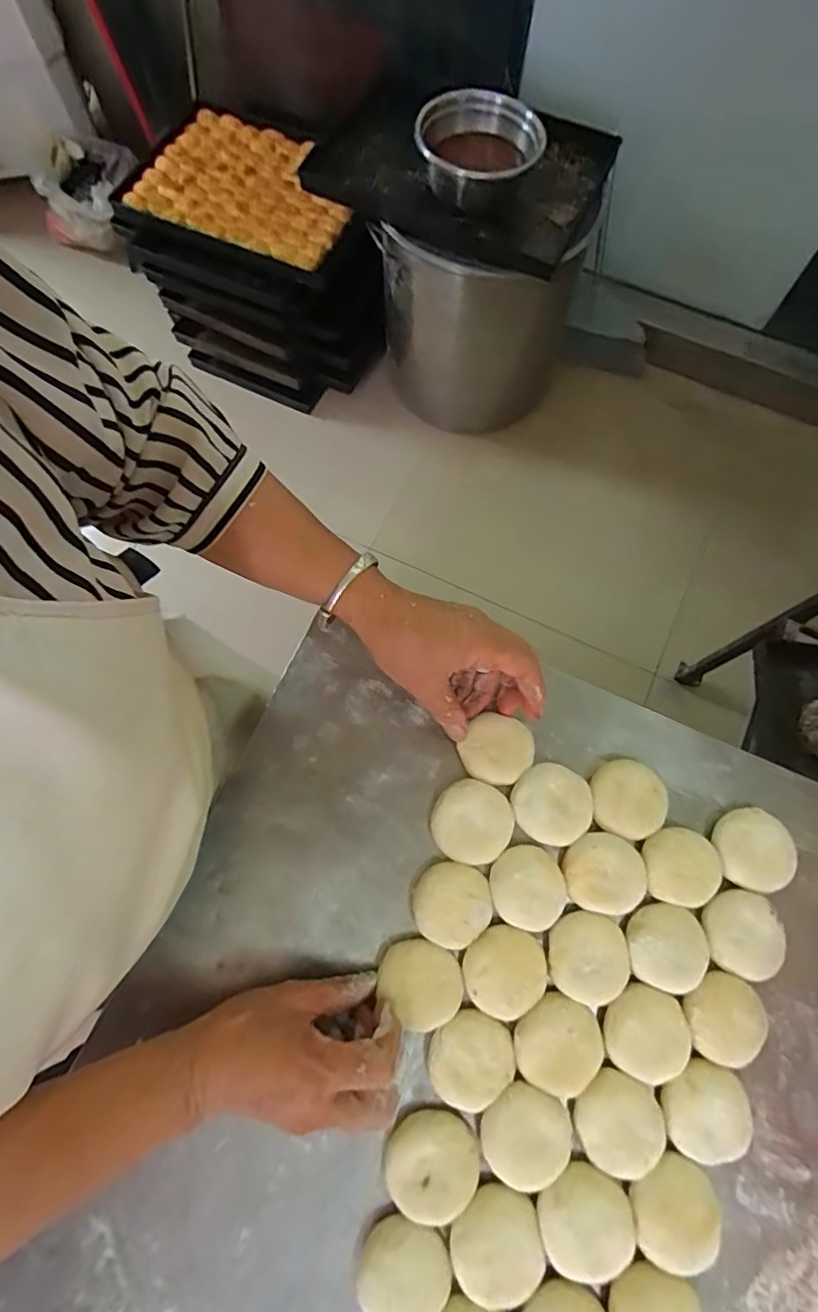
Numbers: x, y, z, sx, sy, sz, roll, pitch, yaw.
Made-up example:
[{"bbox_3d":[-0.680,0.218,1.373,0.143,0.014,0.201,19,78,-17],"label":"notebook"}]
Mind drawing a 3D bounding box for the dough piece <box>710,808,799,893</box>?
[{"bbox_3d":[0.259,0.146,0.419,0.054,0.020,0.055,0,73,1],"label":"dough piece"}]

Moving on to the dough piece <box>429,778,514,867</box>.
[{"bbox_3d":[0.047,0.125,0.420,0.057,0.022,0.058,0,73,1],"label":"dough piece"}]

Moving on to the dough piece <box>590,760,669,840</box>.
[{"bbox_3d":[0.170,0.111,0.433,0.055,0.021,0.057,0,73,1],"label":"dough piece"}]

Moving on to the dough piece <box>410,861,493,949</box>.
[{"bbox_3d":[0.032,0.181,0.406,0.055,0.022,0.054,0,73,1],"label":"dough piece"}]

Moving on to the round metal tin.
[{"bbox_3d":[0.129,-1.009,1.112,0.238,0.100,0.247,0,73,1],"label":"round metal tin"}]

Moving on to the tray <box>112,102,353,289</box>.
[{"bbox_3d":[-0.385,-1.138,1.356,0.561,0.047,0.403,24,75,8],"label":"tray"}]

